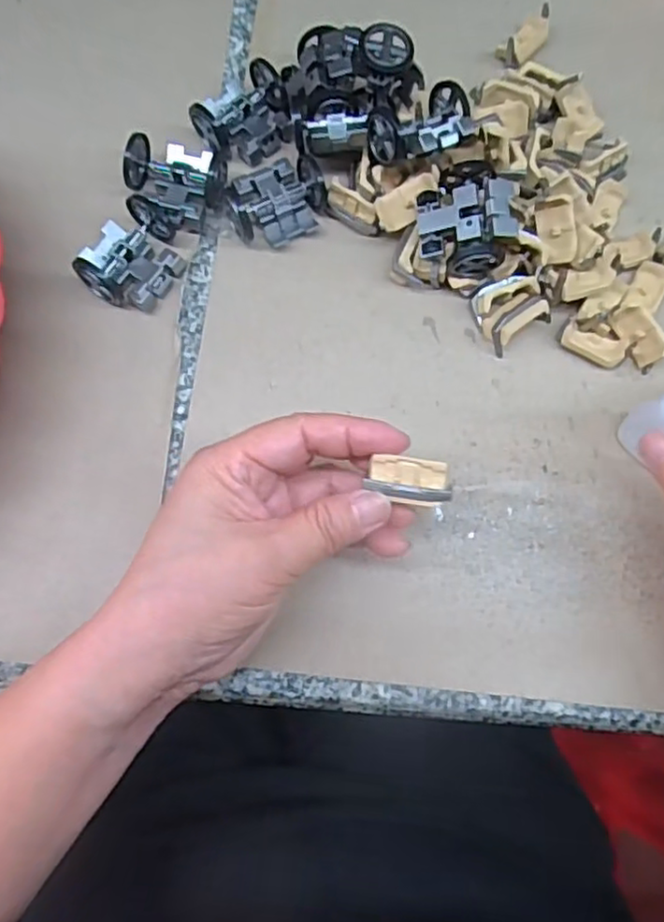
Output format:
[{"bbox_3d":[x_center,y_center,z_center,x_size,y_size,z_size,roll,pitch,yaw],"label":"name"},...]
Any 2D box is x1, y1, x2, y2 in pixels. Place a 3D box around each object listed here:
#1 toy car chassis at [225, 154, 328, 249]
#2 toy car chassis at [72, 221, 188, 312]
[{"bbox_3d":[-0.029,-0.136,0.341,0.052,0.023,0.041,-24,76,-9],"label":"toy car chassis"},{"bbox_3d":[-0.102,-0.098,0.330,0.044,0.021,0.039,31,75,7],"label":"toy car chassis"}]

